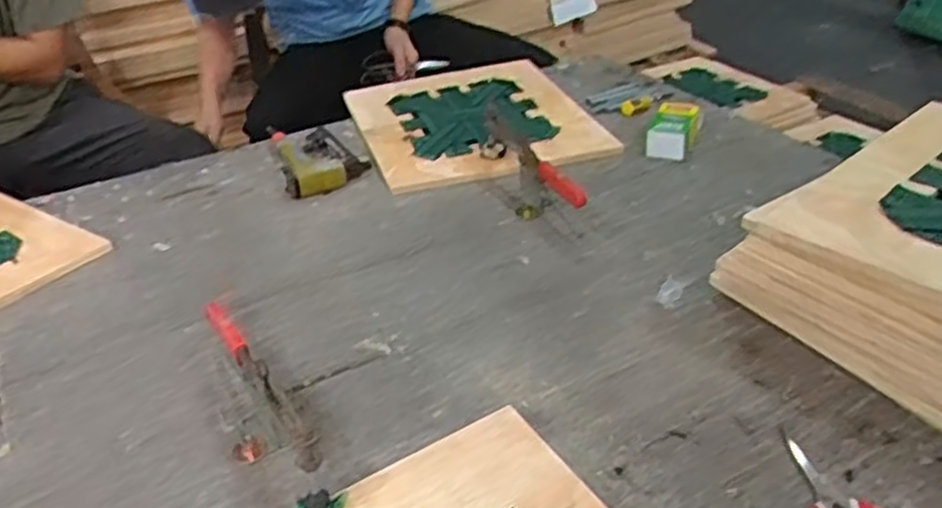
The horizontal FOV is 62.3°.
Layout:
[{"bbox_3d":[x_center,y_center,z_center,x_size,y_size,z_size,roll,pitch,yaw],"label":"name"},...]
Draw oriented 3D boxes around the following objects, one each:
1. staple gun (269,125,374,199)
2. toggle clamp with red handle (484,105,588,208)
[{"bbox_3d":[-0.257,-0.176,1.333,0.145,0.054,0.217,-13,35,-16],"label":"staple gun"},{"bbox_3d":[0.091,-0.130,1.176,0.030,0.093,0.284,-14,35,-17],"label":"toggle clamp with red handle"}]

